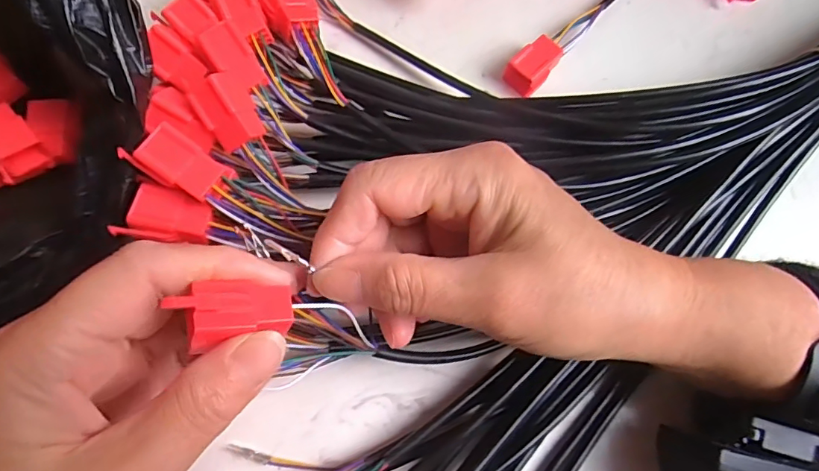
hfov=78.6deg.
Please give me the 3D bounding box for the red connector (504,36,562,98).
[{"bbox_3d":[0.069,-0.095,0.278,0.020,0.016,0.032,41,75,10],"label":"red connector"}]

